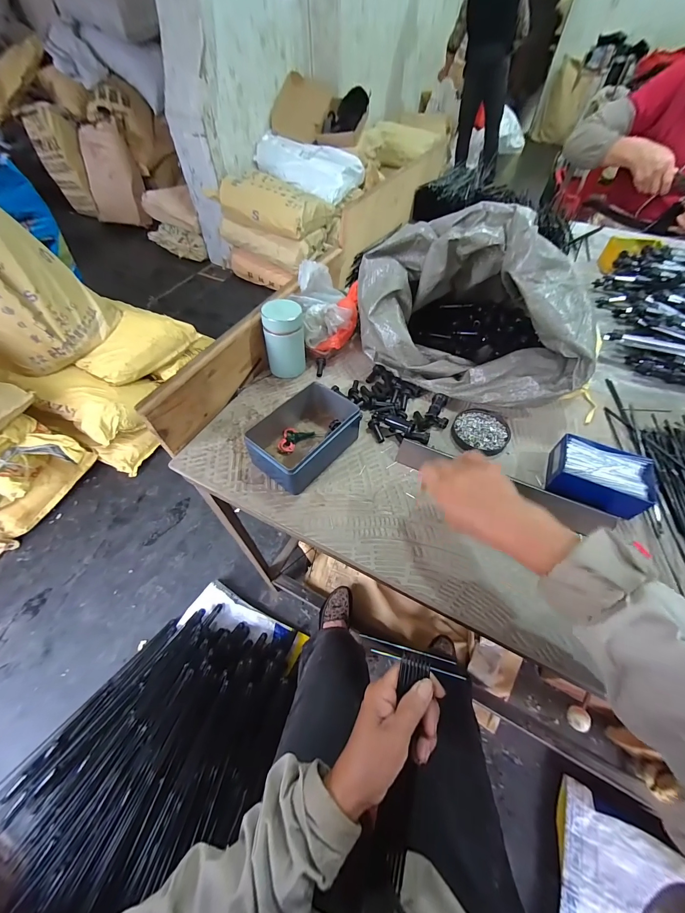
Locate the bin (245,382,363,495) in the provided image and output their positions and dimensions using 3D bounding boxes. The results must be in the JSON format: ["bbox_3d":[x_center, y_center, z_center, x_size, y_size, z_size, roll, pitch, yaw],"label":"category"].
[{"bbox_3d":[-0.053,-0.034,0.474,0.100,0.060,0.153,33,61,21],"label":"bin"}]

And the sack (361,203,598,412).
[{"bbox_3d":[0.206,-0.256,0.527,0.342,0.219,0.265,14,56,9],"label":"sack"}]

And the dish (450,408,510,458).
[{"bbox_3d":[0.215,-0.042,0.511,0.084,0.009,0.085,0,55,0],"label":"dish"}]

